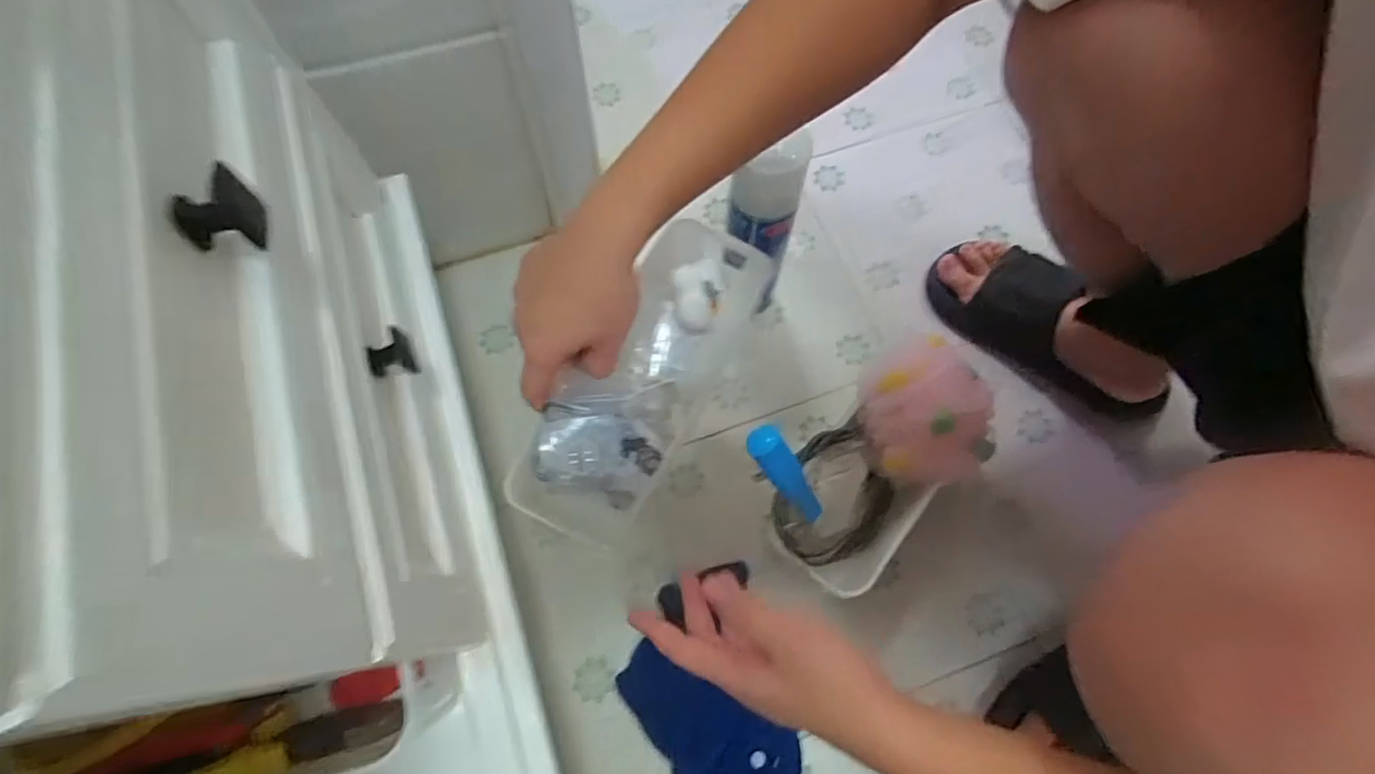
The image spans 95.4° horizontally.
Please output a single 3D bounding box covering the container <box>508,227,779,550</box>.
[{"bbox_3d":[-0.030,-0.013,0.484,0.086,0.071,0.248,28,70,10],"label":"container"}]

